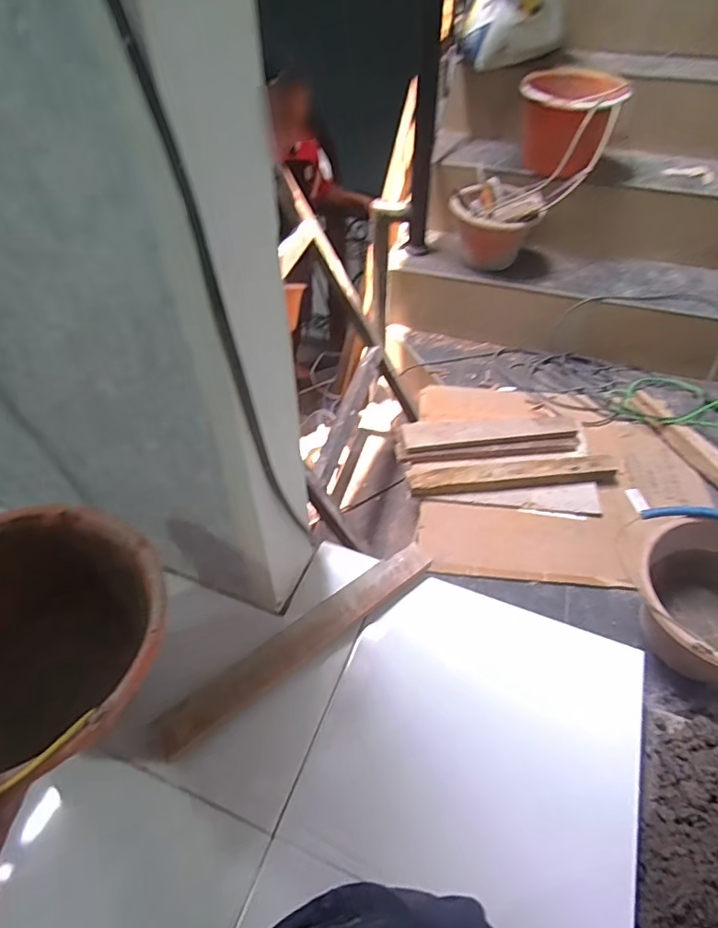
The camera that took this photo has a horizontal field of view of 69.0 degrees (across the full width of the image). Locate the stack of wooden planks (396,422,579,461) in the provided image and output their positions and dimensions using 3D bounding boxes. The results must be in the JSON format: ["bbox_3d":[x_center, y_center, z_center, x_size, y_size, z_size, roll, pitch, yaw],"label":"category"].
[{"bbox_3d":[0.320,-0.069,1.316,0.442,0.055,0.090,-3,48,-3],"label":"stack of wooden planks"}]

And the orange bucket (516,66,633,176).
[{"bbox_3d":[0.547,-0.895,1.409,0.267,0.208,0.237,17,50,14],"label":"orange bucket"}]

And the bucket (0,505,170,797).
[{"bbox_3d":[-0.339,0.203,0.588,0.253,0.222,0.280,-26,53,-22],"label":"bucket"}]

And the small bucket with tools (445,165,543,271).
[{"bbox_3d":[0.388,-0.688,1.517,0.243,0.209,0.238,13,49,11],"label":"small bucket with tools"}]

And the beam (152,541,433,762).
[{"bbox_3d":[-0.075,0.247,0.766,0.459,0.023,0.062,-32,56,-26],"label":"beam"}]

